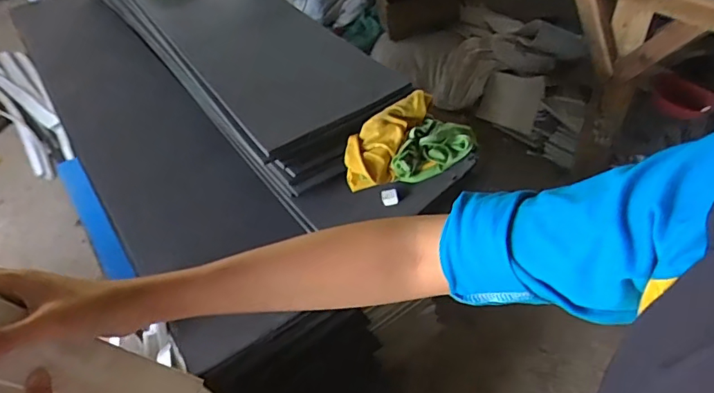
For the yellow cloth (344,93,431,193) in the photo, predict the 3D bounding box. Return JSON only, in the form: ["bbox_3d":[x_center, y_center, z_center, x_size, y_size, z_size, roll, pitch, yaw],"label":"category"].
[{"bbox_3d":[0.061,-0.108,0.884,0.080,0.064,0.219,30,73,28],"label":"yellow cloth"}]

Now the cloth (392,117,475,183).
[{"bbox_3d":[0.132,-0.085,0.873,0.175,0.051,0.085,-27,49,-18],"label":"cloth"}]

